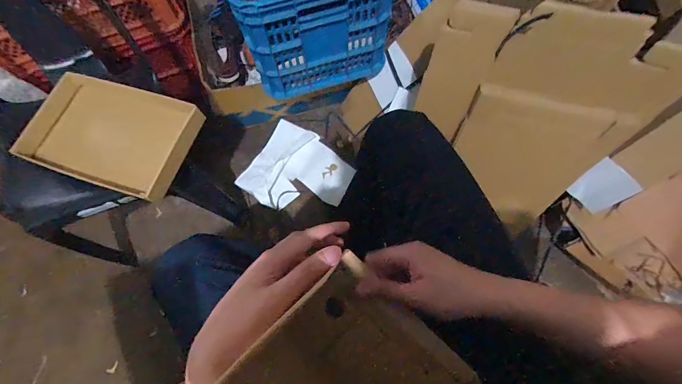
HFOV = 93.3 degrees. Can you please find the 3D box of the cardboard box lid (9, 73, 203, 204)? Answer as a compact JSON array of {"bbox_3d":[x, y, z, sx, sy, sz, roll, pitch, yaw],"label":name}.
[{"bbox_3d":[-0.495,-0.125,0.689,0.349,0.065,0.210,19,74,7],"label":"cardboard box lid"}]

